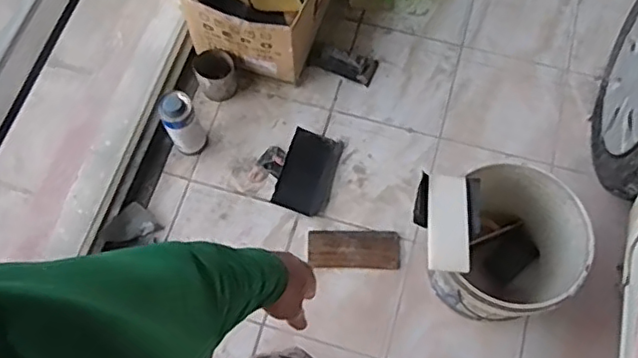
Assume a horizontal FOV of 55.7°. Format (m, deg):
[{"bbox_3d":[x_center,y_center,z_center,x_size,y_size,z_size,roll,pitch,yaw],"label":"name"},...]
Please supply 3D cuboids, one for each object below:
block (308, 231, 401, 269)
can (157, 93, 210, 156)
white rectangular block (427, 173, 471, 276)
[{"bbox_3d":[0.092,0.183,1.577,0.238,0.013,0.104,1,68,2],"label":"block"},{"bbox_3d":[-0.347,-0.140,1.535,0.093,0.216,0.079,-30,71,-10],"label":"can"},{"bbox_3d":[0.252,0.085,1.179,0.079,0.026,0.186,2,68,2],"label":"white rectangular block"}]

